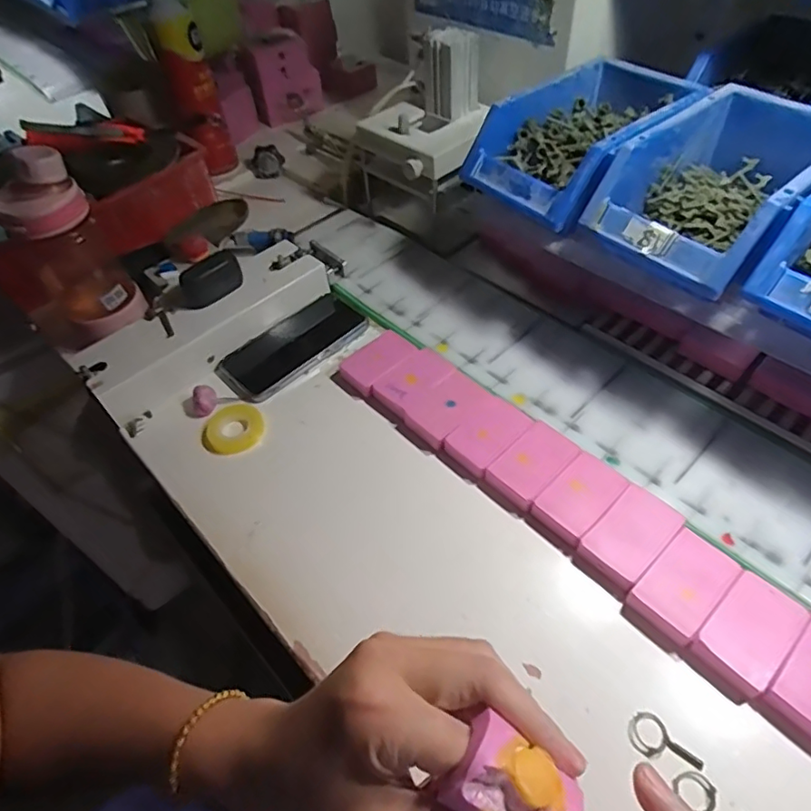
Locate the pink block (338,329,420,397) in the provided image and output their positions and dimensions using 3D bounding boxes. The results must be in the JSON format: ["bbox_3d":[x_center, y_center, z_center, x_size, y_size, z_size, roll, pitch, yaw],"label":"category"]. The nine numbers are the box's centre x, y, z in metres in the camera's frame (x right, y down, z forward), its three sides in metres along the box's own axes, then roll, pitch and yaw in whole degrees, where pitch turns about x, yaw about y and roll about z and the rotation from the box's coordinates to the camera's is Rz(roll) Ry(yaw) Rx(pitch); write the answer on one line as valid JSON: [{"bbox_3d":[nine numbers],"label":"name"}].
[{"bbox_3d":[-0.025,-0.041,0.520,0.068,0.015,0.044,-38,54,-24],"label":"pink block"}]

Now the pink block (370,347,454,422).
[{"bbox_3d":[0.010,-0.022,0.509,0.077,0.019,0.050,-36,53,-23],"label":"pink block"}]

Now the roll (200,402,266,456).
[{"bbox_3d":[-0.157,0.022,0.501,0.055,0.009,0.048,-28,50,-17],"label":"roll"}]

